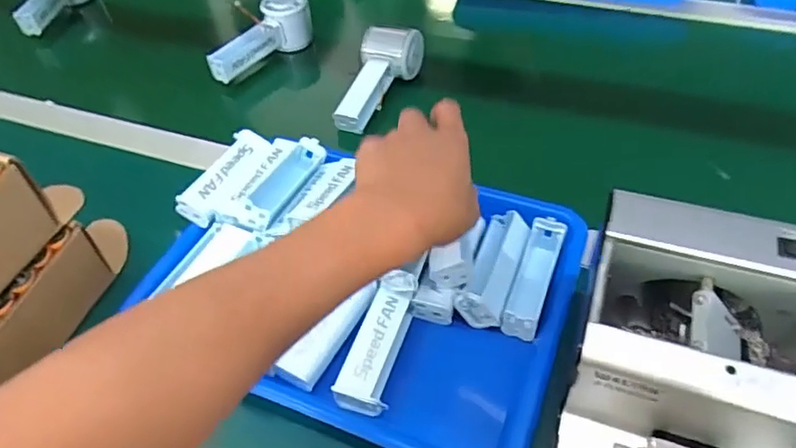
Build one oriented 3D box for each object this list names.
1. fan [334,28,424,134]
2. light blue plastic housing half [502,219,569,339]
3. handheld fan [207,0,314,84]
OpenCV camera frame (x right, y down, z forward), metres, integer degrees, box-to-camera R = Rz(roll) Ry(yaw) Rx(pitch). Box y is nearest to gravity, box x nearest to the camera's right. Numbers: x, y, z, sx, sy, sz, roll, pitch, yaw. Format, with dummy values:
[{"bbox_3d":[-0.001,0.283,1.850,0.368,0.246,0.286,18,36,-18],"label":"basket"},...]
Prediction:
[{"bbox_3d":[-0.027,-0.166,0.682,0.053,0.052,0.147,22,68,20],"label":"fan"},{"bbox_3d":[0.112,0.043,0.484,0.027,0.027,0.101,15,51,17],"label":"light blue plastic housing half"},{"bbox_3d":[-0.178,-0.234,0.742,0.048,0.061,0.152,33,58,29],"label":"handheld fan"}]

